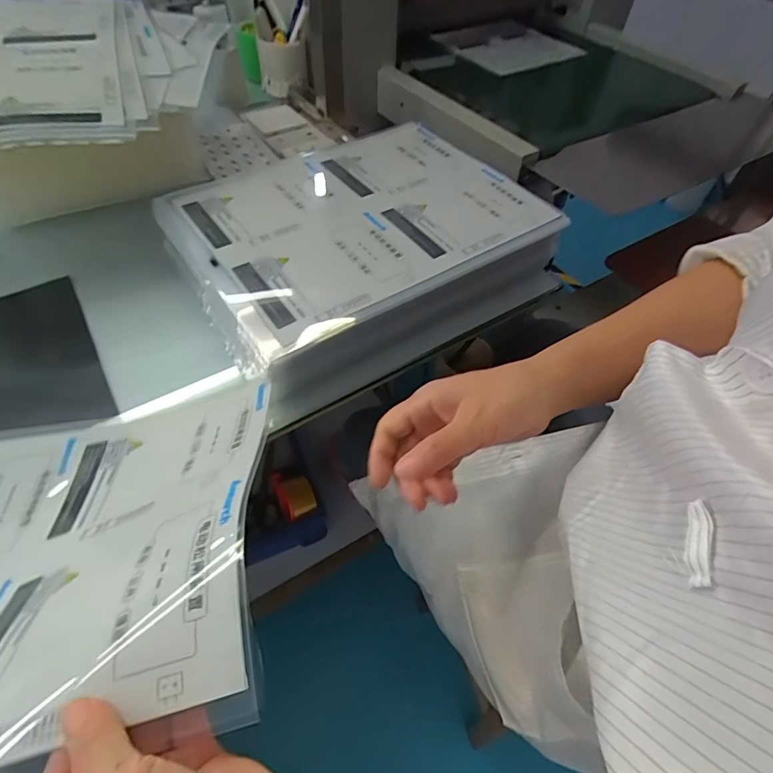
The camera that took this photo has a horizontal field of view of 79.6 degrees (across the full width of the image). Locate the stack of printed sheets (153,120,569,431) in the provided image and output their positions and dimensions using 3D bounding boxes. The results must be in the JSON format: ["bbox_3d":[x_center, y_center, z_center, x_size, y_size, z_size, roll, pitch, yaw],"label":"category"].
[{"bbox_3d":[-0.027,-0.177,0.555,0.393,0.077,0.313,-27,58,-21],"label":"stack of printed sheets"}]

